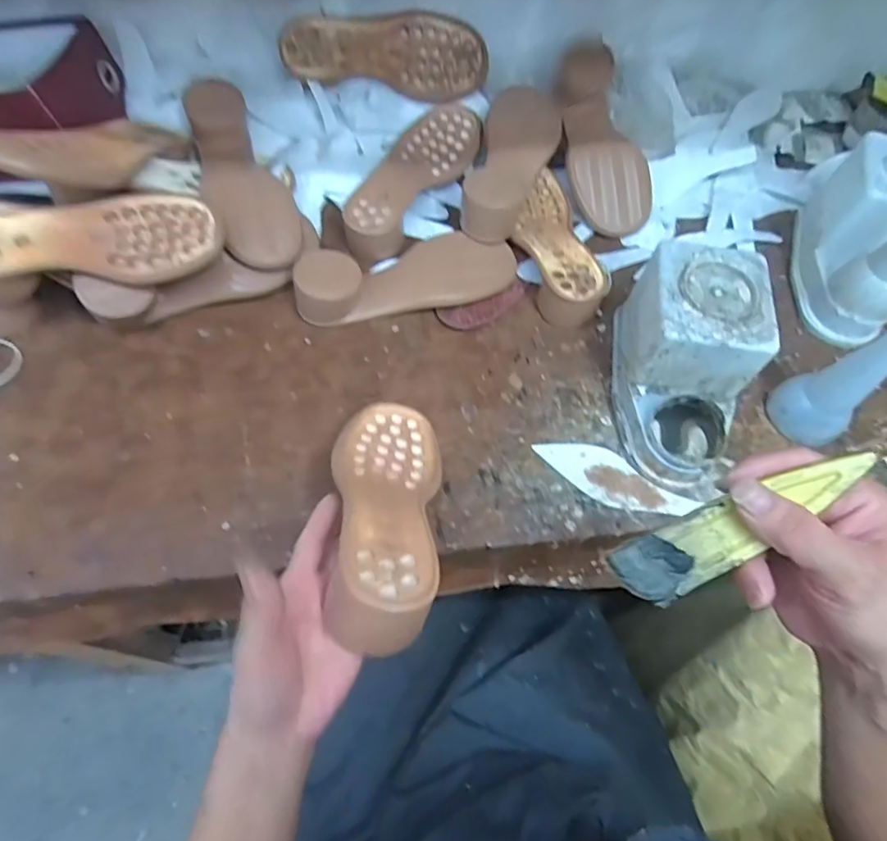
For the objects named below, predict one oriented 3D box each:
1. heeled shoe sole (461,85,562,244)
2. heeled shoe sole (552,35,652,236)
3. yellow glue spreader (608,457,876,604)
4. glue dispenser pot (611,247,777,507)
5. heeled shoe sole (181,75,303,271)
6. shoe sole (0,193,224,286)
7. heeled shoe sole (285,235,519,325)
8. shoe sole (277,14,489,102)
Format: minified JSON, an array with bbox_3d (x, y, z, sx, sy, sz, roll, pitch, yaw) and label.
[{"bbox_3d":[0.086,-0.316,0.639,0.090,0.059,0.241,13,64,4],"label":"heeled shoe sole"},{"bbox_3d":[0.190,-0.343,0.650,0.091,0.052,0.236,-11,81,-8],"label":"heeled shoe sole"},{"bbox_3d":[0.147,0.053,0.261,0.127,0.015,0.032,-28,69,5],"label":"yellow glue spreader"},{"bbox_3d":[0.225,-0.048,0.493,0.108,0.114,0.200,10,64,3],"label":"glue dispenser pot"},{"bbox_3d":[-0.222,-0.264,0.586,0.085,0.082,0.222,-23,66,-14],"label":"heeled shoe sole"},{"bbox_3d":[-0.348,-0.174,0.502,0.253,0.027,0.090,-8,84,-15],"label":"shoe sole"},{"bbox_3d":[-0.038,-0.165,0.574,0.245,0.050,0.090,-18,66,-11],"label":"heeled shoe sole"},{"bbox_3d":[-0.068,-0.449,0.645,0.242,0.023,0.085,-1,109,-15],"label":"shoe sole"}]

